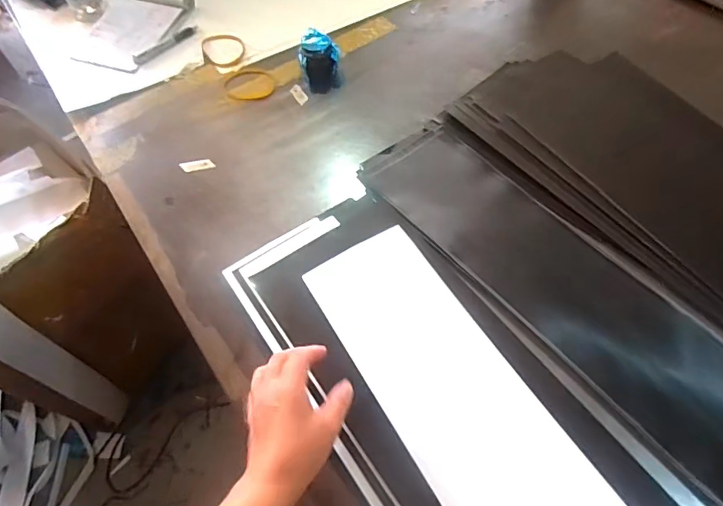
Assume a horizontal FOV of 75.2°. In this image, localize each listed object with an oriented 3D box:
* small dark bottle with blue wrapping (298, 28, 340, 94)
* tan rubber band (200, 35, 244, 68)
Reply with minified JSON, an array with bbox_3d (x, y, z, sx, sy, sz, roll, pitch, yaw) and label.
[{"bbox_3d":[-0.067,-0.312,0.762,0.065,0.053,0.087,-11,59,-3],"label":"small dark bottle with blue wrapping"},{"bbox_3d":[-0.244,-0.361,0.833,0.073,0.010,0.088,-18,60,-7],"label":"tan rubber band"}]

